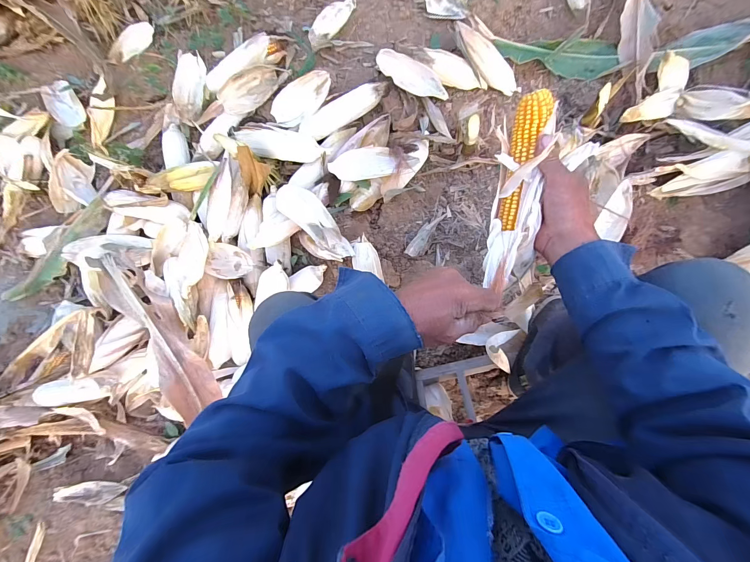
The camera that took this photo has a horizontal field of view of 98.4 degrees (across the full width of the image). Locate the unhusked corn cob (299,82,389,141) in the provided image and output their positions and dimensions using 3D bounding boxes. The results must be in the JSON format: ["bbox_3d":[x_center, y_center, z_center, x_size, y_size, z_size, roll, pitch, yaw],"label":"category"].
[{"bbox_3d":[-0.073,-0.420,0.805,0.237,0.044,0.061,-31,82,4],"label":"unhusked corn cob"}]

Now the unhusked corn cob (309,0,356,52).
[{"bbox_3d":[-0.102,-0.672,0.825,0.043,0.046,0.202,33,78,6],"label":"unhusked corn cob"}]

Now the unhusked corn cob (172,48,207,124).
[{"bbox_3d":[-0.486,-0.511,0.843,0.073,0.046,0.212,-3,84,7],"label":"unhusked corn cob"}]

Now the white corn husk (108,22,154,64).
[{"bbox_3d":[-0.695,-0.676,0.918,0.151,0.032,0.050,-26,82,4],"label":"white corn husk"}]

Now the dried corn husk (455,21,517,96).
[{"bbox_3d":[0.268,-0.529,0.775,0.208,0.054,0.053,38,91,-17],"label":"dried corn husk"}]

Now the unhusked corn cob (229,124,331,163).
[{"bbox_3d":[-0.244,-0.338,0.795,0.267,0.049,0.080,14,87,8],"label":"unhusked corn cob"}]

